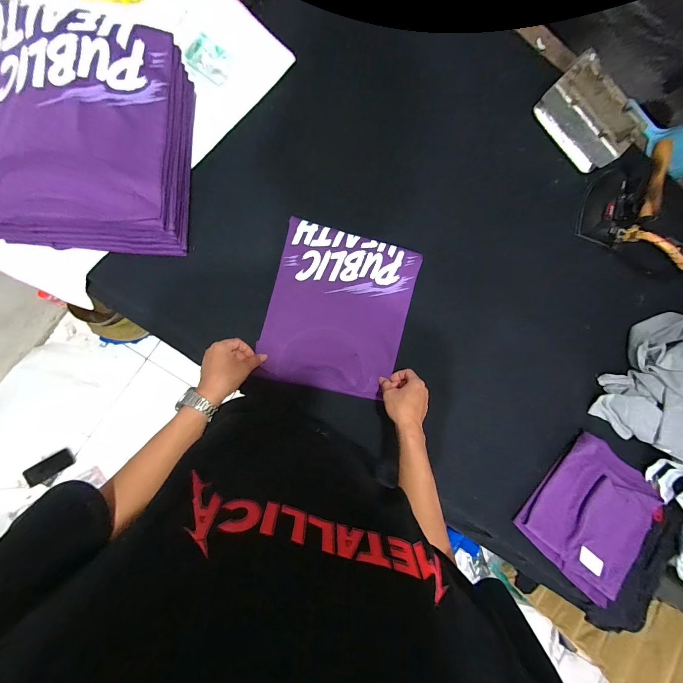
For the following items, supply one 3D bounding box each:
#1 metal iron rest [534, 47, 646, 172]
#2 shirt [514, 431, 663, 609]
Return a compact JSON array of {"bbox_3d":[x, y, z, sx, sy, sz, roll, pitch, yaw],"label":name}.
[{"bbox_3d":[0.584,-0.530,0.716,0.124,0.079,0.224,-41,94,-8],"label":"metal iron rest"},{"bbox_3d":[0.571,0.391,0.688,0.271,0.038,0.292,41,82,-5],"label":"shirt"}]

